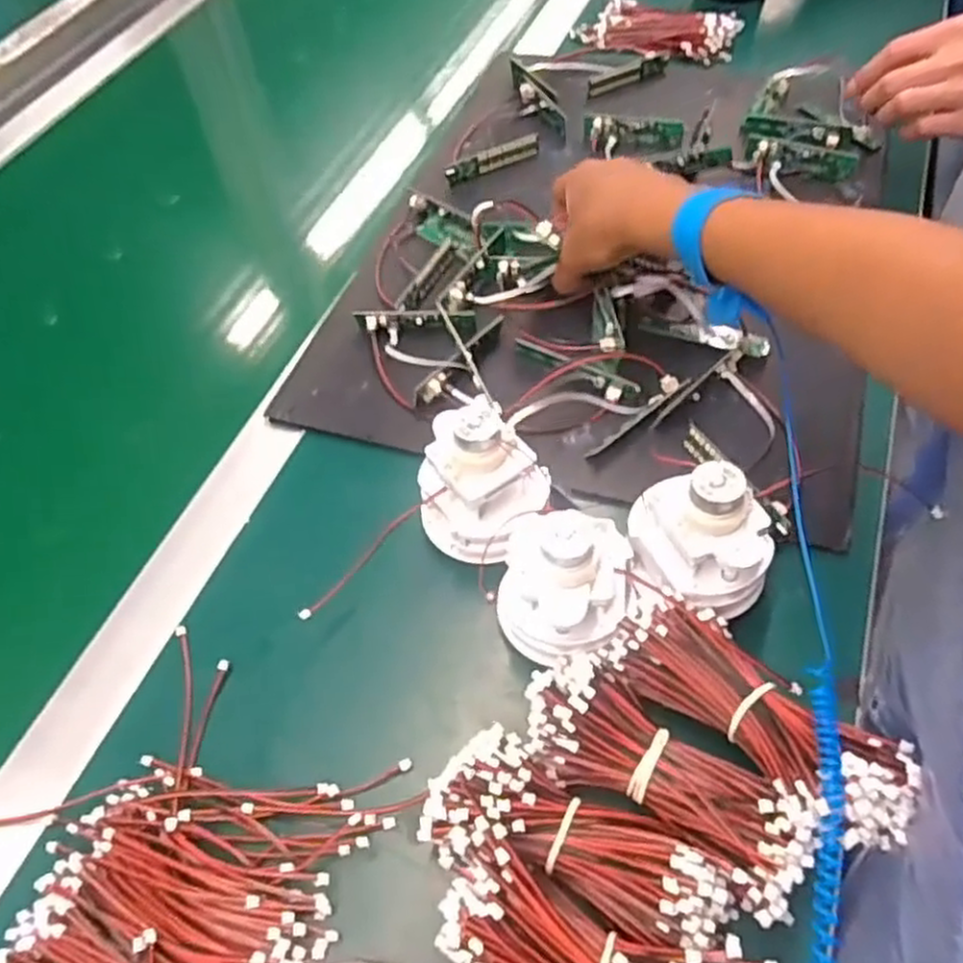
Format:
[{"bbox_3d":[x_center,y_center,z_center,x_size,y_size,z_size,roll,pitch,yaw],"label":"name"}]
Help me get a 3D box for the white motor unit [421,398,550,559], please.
[{"bbox_3d":[-0.003,0.003,0.406,0.065,0.080,0.059,28,62,22],"label":"white motor unit"}]

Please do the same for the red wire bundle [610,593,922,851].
[{"bbox_3d":[0.118,0.103,0.333,0.060,0.033,0.135,-37,46,-20],"label":"red wire bundle"}]

